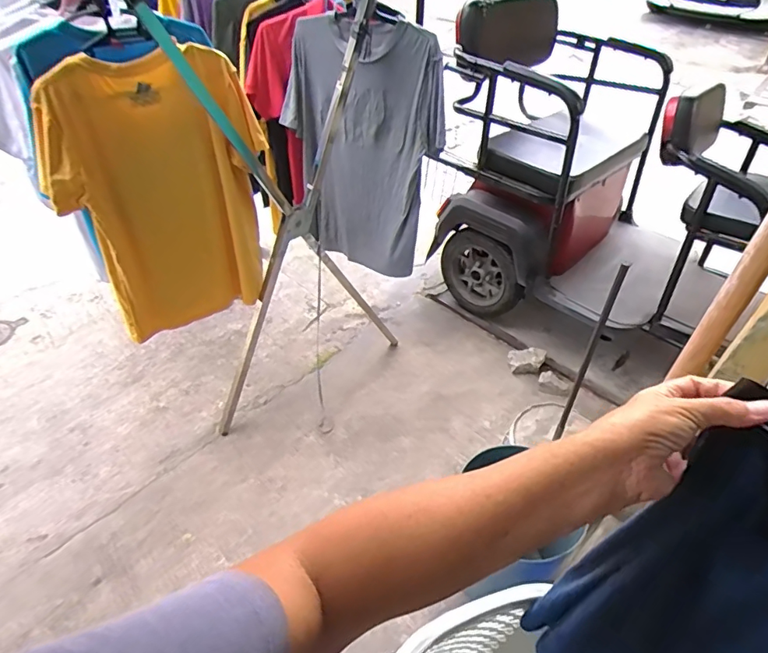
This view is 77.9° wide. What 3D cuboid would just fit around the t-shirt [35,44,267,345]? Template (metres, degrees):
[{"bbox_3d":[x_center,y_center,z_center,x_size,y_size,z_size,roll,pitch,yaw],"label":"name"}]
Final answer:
[{"bbox_3d":[-0.493,-0.262,1.141,0.190,0.679,0.399,31,50,29],"label":"t-shirt"}]

